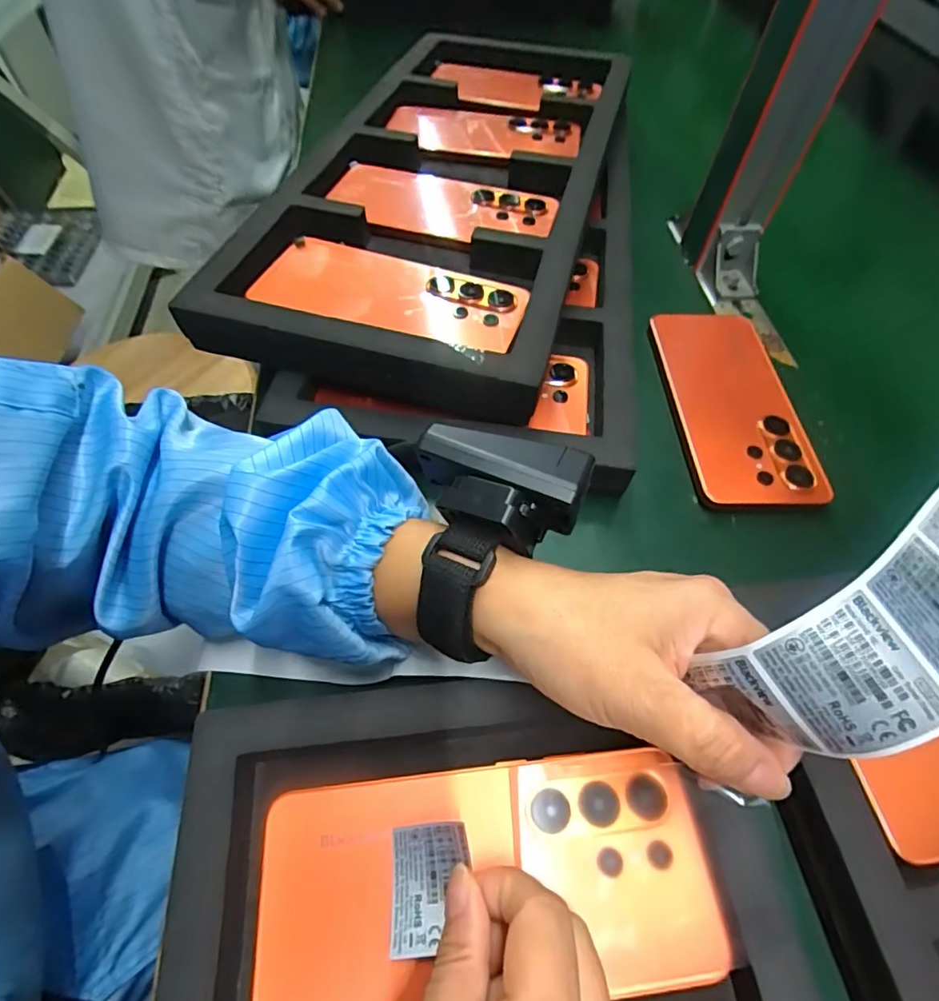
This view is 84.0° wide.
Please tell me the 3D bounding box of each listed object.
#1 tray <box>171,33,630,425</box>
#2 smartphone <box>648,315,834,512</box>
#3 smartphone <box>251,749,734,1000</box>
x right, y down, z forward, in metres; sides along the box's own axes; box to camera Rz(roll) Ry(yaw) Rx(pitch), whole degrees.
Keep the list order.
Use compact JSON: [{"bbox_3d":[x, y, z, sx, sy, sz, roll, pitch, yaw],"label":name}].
[{"bbox_3d":[-0.004,-0.262,0.431,0.241,0.054,0.475,14,57,6],"label":"tray"},{"bbox_3d":[0.175,-0.067,0.352,0.074,0.014,0.168,1,56,-3],"label":"smartphone"},{"bbox_3d":[0.006,0.145,0.200,0.168,0.006,0.076,-7,57,-3],"label":"smartphone"}]

